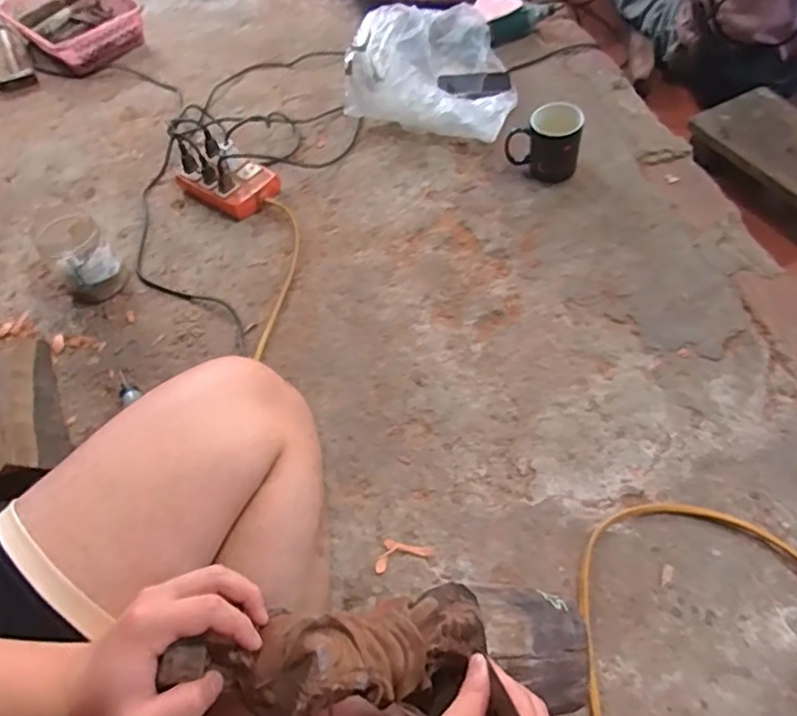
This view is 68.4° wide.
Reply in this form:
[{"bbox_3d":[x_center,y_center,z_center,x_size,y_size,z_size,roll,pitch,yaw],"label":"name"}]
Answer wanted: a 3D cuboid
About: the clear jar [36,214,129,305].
[{"bbox_3d":[-0.492,-0.154,0.906,0.095,0.105,0.109,-36,61,-17],"label":"clear jar"}]

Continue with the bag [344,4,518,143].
[{"bbox_3d":[0.084,-0.553,1.100,0.294,0.149,0.264,20,61,17],"label":"bag"}]

